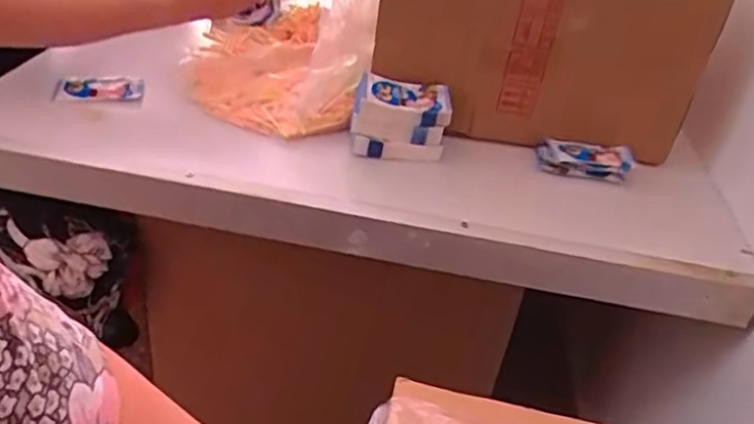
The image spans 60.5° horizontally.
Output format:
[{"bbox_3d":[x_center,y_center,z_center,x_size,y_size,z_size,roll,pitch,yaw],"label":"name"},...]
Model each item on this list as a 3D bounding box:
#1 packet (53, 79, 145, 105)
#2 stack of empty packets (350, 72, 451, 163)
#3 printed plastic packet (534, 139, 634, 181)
[{"bbox_3d":[-0.337,-0.149,0.789,0.101,0.014,0.048,3,34,-6],"label":"packet"},{"bbox_3d":[0.024,-0.102,0.732,0.102,0.084,0.049,4,34,-5],"label":"stack of empty packets"},{"bbox_3d":[0.243,-0.060,0.757,0.106,0.029,0.048,6,34,-3],"label":"printed plastic packet"}]

